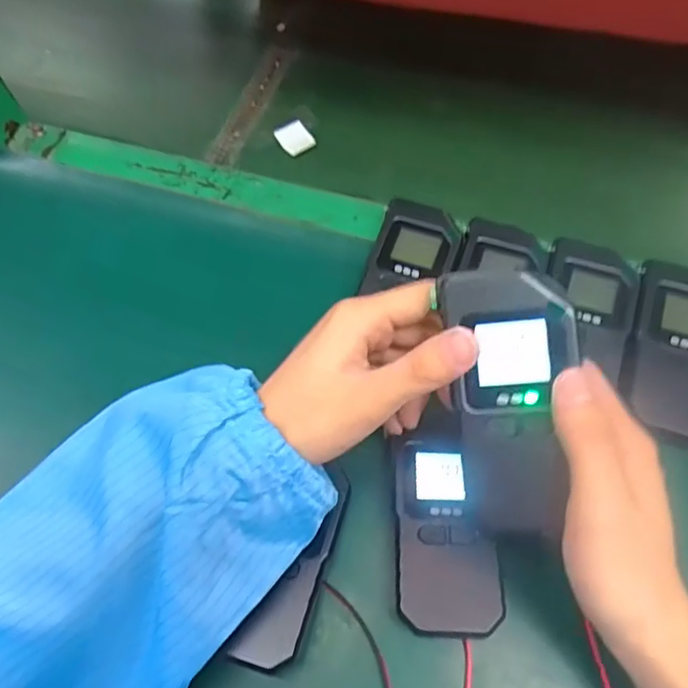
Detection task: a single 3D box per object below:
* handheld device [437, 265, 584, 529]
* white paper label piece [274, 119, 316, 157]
[{"bbox_3d":[0.077,0.027,0.260,0.053,0.016,0.119,-4,93,-1],"label":"handheld device"},{"bbox_3d":[-0.042,-0.176,0.489,0.029,0.004,0.031,-33,76,-21],"label":"white paper label piece"}]

